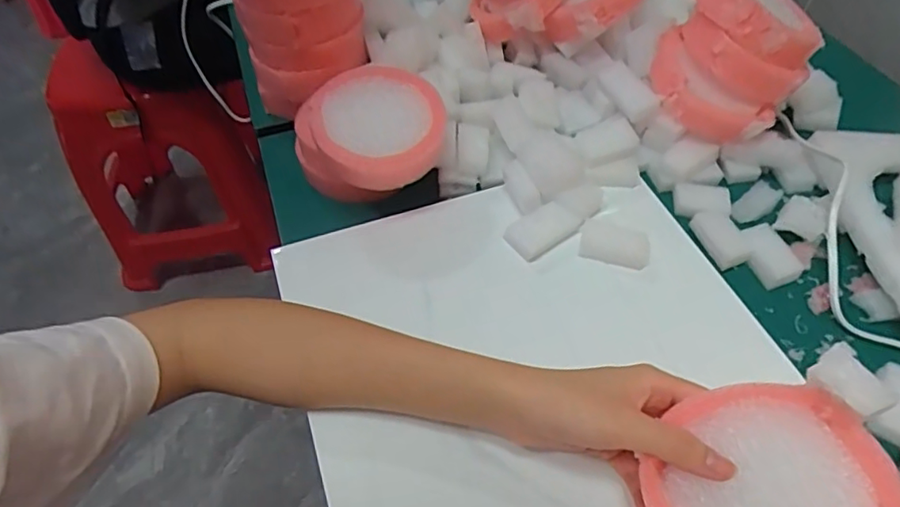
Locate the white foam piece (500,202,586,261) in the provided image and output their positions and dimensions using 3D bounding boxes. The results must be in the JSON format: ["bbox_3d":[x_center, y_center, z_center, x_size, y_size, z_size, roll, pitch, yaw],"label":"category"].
[{"bbox_3d":[0.070,-0.017,0.438,0.053,0.012,0.032,-30,78,-14],"label":"white foam piece"}]

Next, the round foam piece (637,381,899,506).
[{"bbox_3d":[0.147,0.112,0.270,0.098,0.028,0.095,-32,69,20],"label":"round foam piece"}]

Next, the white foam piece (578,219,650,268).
[{"bbox_3d":[0.122,-0.007,0.430,0.050,0.013,0.032,17,54,13],"label":"white foam piece"}]

